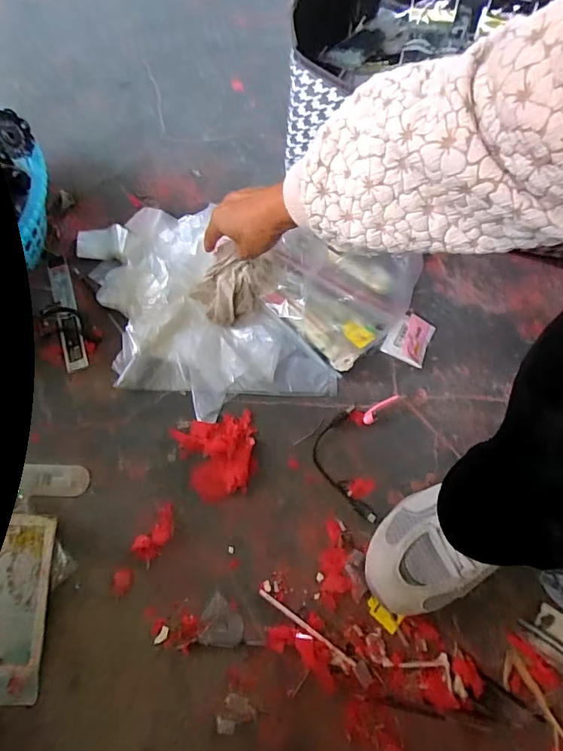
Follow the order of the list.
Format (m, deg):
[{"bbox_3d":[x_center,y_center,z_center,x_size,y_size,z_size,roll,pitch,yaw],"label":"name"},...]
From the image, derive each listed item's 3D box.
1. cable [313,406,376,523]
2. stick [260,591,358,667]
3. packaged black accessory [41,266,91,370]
[{"bbox_3d":[0.067,0.102,0.522,0.055,0.011,0.127,-9,69,-3],"label":"cable"},{"bbox_3d":[0.025,0.257,0.470,0.114,0.004,0.006,33,72,12],"label":"stick"},{"bbox_3d":[-0.286,-0.082,0.599,0.041,0.015,0.159,-20,70,-7],"label":"packaged black accessory"}]

